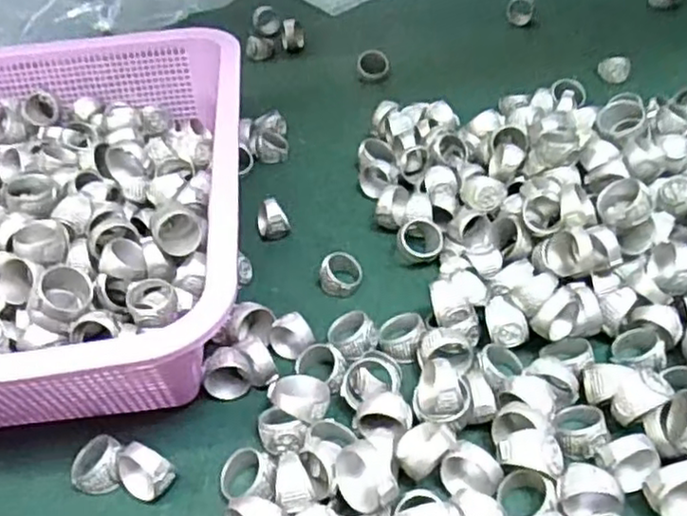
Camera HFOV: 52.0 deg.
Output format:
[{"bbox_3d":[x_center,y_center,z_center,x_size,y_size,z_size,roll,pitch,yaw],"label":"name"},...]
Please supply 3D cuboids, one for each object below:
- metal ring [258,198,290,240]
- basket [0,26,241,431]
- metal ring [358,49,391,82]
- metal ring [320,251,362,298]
[{"bbox_3d":[-0.044,-0.024,0.444,0.020,0.025,0.020,-2,44,2],"label":"metal ring"},{"bbox_3d":[-0.169,-0.033,0.413,0.220,0.073,0.284,-6,44,-3],"label":"basket"},{"bbox_3d":[0.025,-0.161,0.592,0.026,0.022,0.026,-2,44,2],"label":"metal ring"},{"bbox_3d":[-0.002,0.009,0.405,0.021,0.016,0.021,-2,44,2],"label":"metal ring"}]

